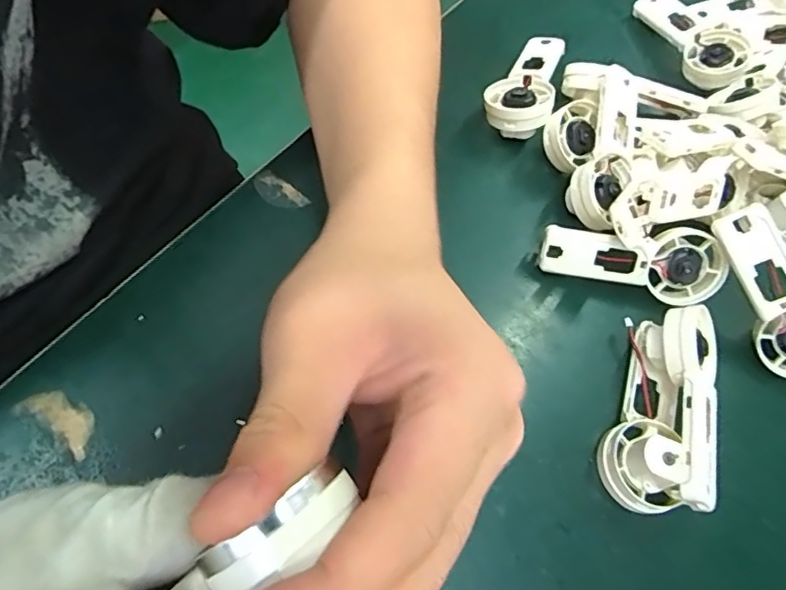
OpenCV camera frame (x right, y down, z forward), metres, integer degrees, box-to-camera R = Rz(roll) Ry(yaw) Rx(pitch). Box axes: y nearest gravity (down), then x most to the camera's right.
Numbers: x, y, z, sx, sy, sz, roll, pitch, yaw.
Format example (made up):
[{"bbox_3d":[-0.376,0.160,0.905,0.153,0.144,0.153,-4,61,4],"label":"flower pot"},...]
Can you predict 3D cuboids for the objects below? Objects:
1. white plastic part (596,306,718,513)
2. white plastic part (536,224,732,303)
[{"bbox_3d":[0.124,0.051,0.256,0.041,0.036,0.095,20,62,-1],"label":"white plastic part"},{"bbox_3d":[0.128,-0.023,0.293,0.097,0.033,0.021,7,21,-3],"label":"white plastic part"}]

